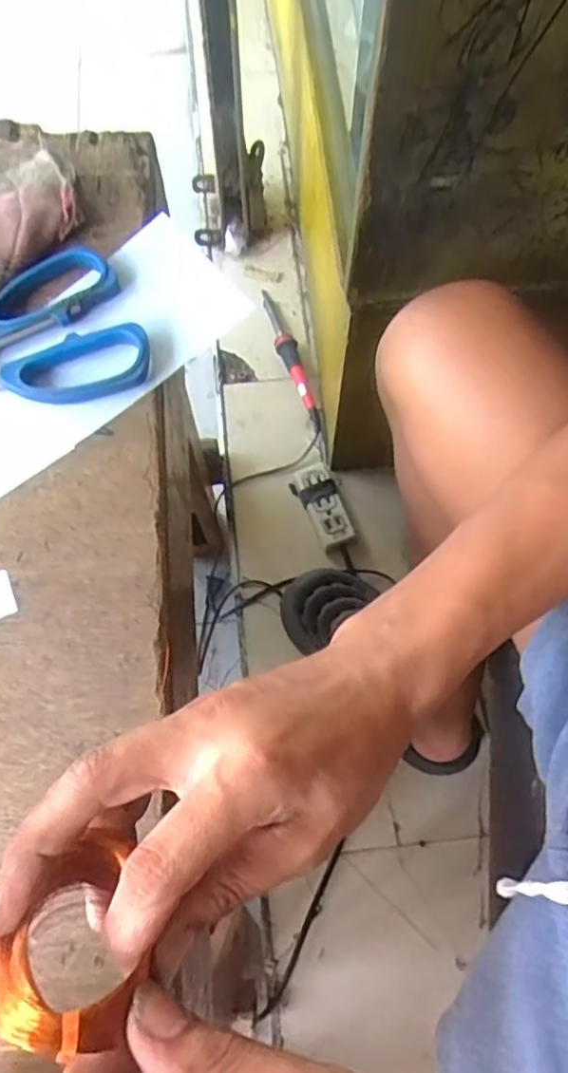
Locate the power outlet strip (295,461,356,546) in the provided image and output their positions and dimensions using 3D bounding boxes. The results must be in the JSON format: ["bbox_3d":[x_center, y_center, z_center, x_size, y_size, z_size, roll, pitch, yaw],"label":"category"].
[{"bbox_3d":[0.050,-0.041,0.833,0.046,0.023,0.114,-16,71,-6],"label":"power outlet strip"}]

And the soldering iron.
[{"bbox_3d":[0.009,-0.253,0.907,0.027,0.033,0.242,-17,71,-6],"label":"soldering iron"}]

